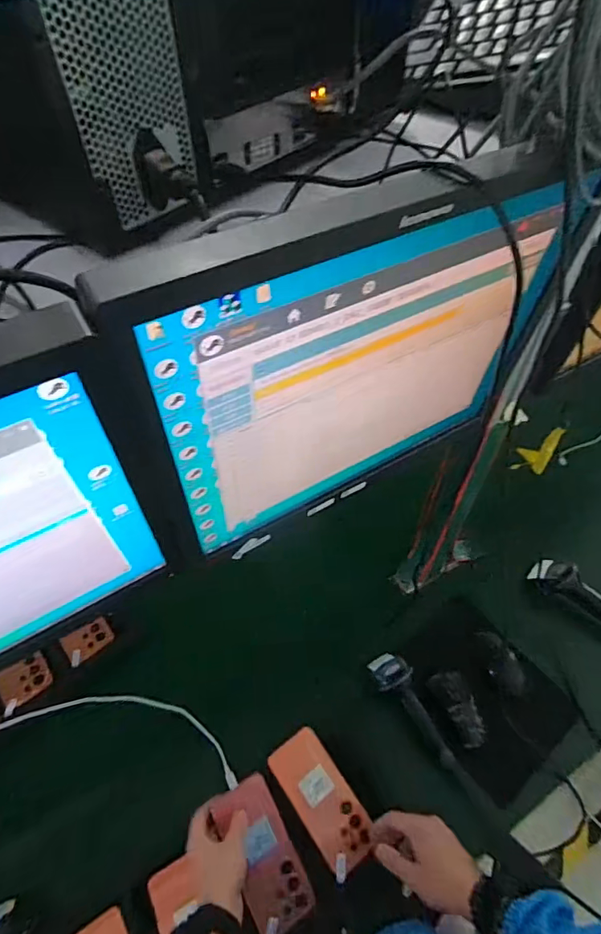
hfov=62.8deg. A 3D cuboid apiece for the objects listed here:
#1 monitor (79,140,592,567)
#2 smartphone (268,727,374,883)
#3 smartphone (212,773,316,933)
[{"bbox_3d":[0.057,-0.069,0.387,0.369,0.294,0.062,-25,56,-16],"label":"monitor"},{"bbox_3d":[0.030,0.455,0.677,0.078,0.012,0.165,-29,64,-19],"label":"smartphone"},{"bbox_3d":[-0.047,0.489,0.623,0.077,0.012,0.162,-19,74,-31],"label":"smartphone"}]

